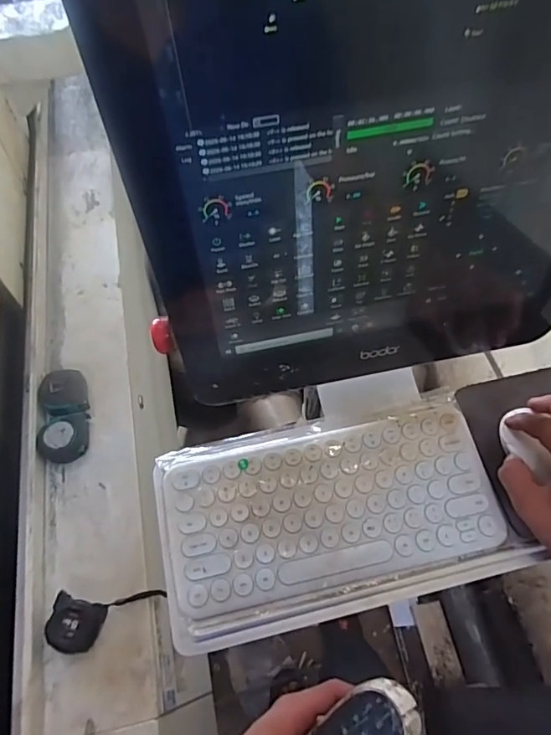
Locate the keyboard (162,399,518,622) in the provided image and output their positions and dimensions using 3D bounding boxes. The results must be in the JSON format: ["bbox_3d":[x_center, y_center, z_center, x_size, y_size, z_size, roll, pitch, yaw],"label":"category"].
[{"bbox_3d":[0.047,0.115,0.443,0.282,0.019,0.144,-12,61,-5],"label":"keyboard"}]

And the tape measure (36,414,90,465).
[{"bbox_3d":[-0.344,0.115,0.813,0.072,0.047,0.076,-7,60,-2],"label":"tape measure"}]

